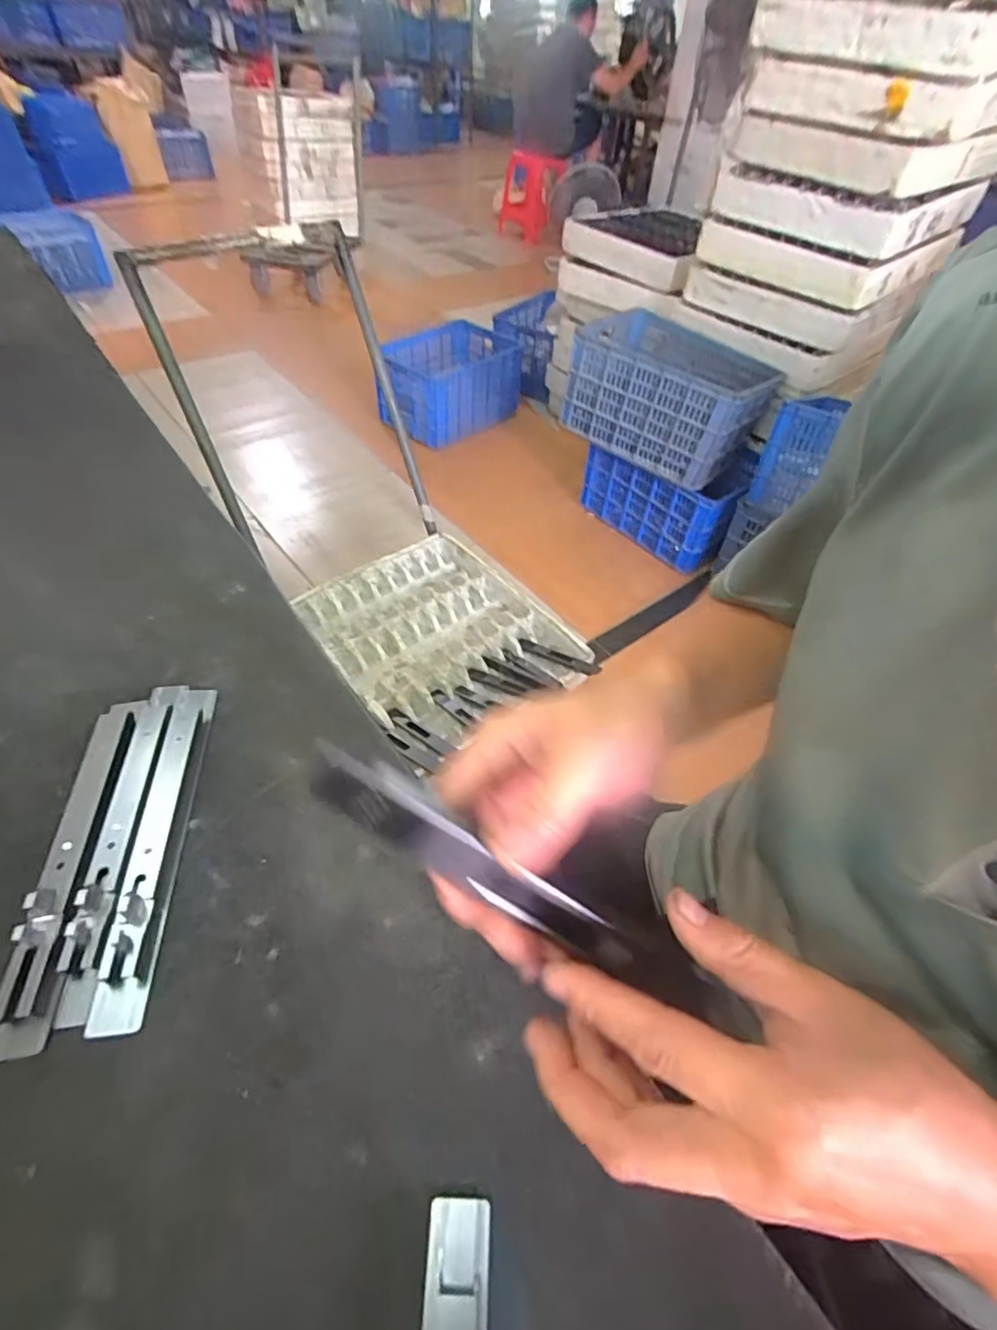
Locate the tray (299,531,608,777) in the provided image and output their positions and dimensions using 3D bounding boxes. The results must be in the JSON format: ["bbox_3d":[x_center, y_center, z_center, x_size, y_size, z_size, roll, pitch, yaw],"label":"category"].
[{"bbox_3d":[-0.123,-0.057,1.223,0.458,0.055,0.546,-30,58,-27],"label":"tray"}]

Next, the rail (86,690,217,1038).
[{"bbox_3d":[-0.211,0.101,0.358,0.026,0.019,0.217,-2,50,-7],"label":"rail"}]

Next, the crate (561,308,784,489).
[{"bbox_3d":[0.459,-0.743,1.568,0.500,0.241,0.335,30,53,19],"label":"crate"}]

